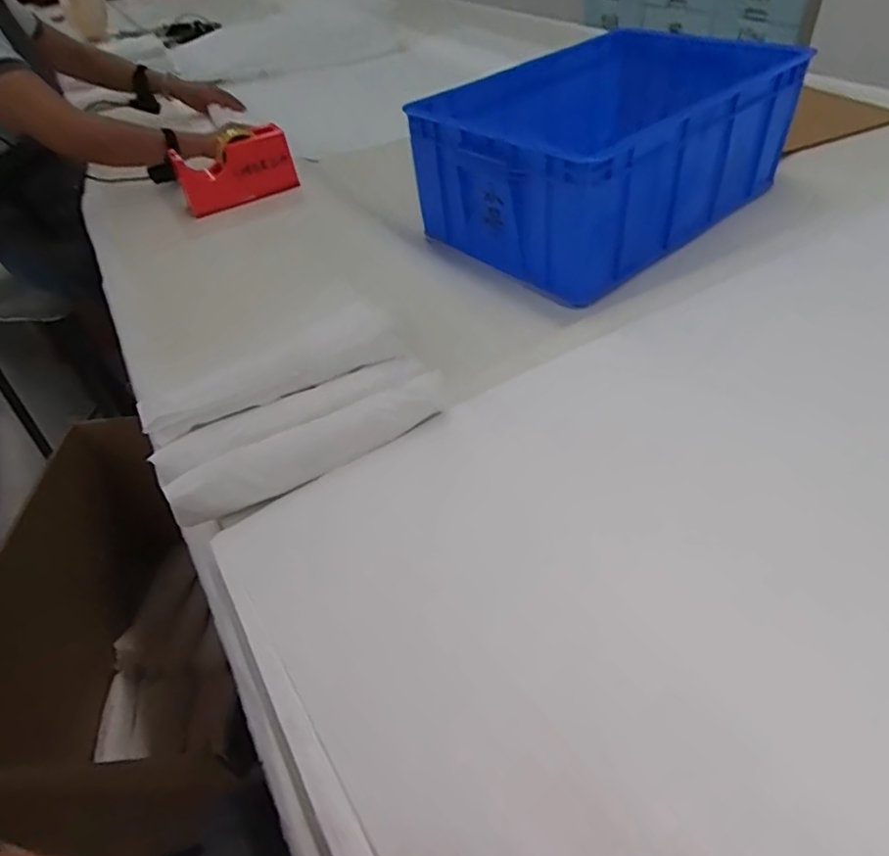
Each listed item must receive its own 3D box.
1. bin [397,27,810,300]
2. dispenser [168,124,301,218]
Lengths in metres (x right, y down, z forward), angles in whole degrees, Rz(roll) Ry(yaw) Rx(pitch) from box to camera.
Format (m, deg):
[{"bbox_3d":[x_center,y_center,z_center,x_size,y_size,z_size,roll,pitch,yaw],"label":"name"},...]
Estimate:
[{"bbox_3d":[0.269,-0.449,0.944,0.549,0.187,0.337,-34,50,-25],"label":"bin"},{"bbox_3d":[-0.357,-0.442,1.050,0.201,0.126,0.045,-31,49,-22],"label":"dispenser"}]

